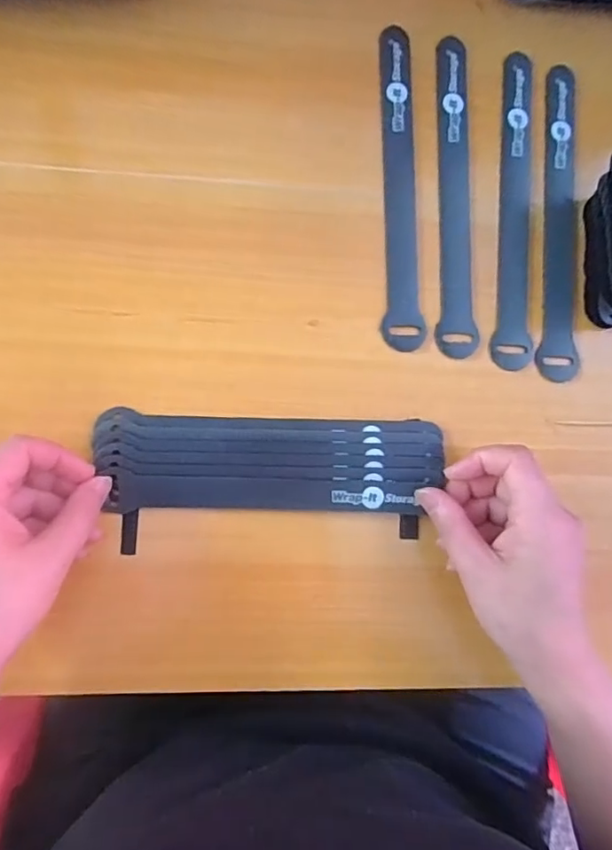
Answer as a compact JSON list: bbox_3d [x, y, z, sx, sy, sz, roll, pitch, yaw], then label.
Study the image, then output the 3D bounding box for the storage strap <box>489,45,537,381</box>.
[{"bbox_3d":[0.134,-0.137,0.347,0.025,0.004,0.203,5,84,-1],"label":"storage strap"}]

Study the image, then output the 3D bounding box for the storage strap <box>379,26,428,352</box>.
[{"bbox_3d":[0.059,-0.153,0.347,0.026,0.005,0.213,-1,88,-5],"label":"storage strap"}]

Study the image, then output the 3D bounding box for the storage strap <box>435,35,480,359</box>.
[{"bbox_3d":[0.097,-0.148,0.351,0.025,0.005,0.211,2,86,-6],"label":"storage strap"}]

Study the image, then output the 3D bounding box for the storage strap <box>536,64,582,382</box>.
[{"bbox_3d":[0.163,-0.131,0.349,0.026,0.004,0.206,6,83,-4],"label":"storage strap"}]

